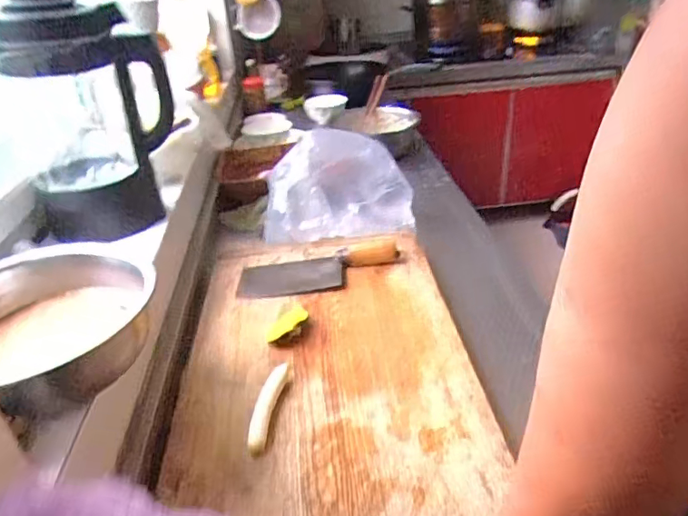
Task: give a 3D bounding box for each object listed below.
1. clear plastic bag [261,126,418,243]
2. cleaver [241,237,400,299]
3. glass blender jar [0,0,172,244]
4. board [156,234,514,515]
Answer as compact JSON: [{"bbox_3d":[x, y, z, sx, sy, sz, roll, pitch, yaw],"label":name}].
[{"bbox_3d":[-0.009,-0.132,0.851,0.253,0.169,0.130,-8,32,-6],"label":"clear plastic bag"},{"bbox_3d":[-0.035,0.014,0.750,0.238,0.021,0.095,-7,32,-6],"label":"cleaver"},{"bbox_3d":[-0.323,-0.182,0.662,0.122,0.289,0.163,11,35,22],"label":"glass blender jar"},{"bbox_3d":[-0.020,0.117,0.614,0.326,0.016,0.540,-5,32,-2],"label":"board"}]

